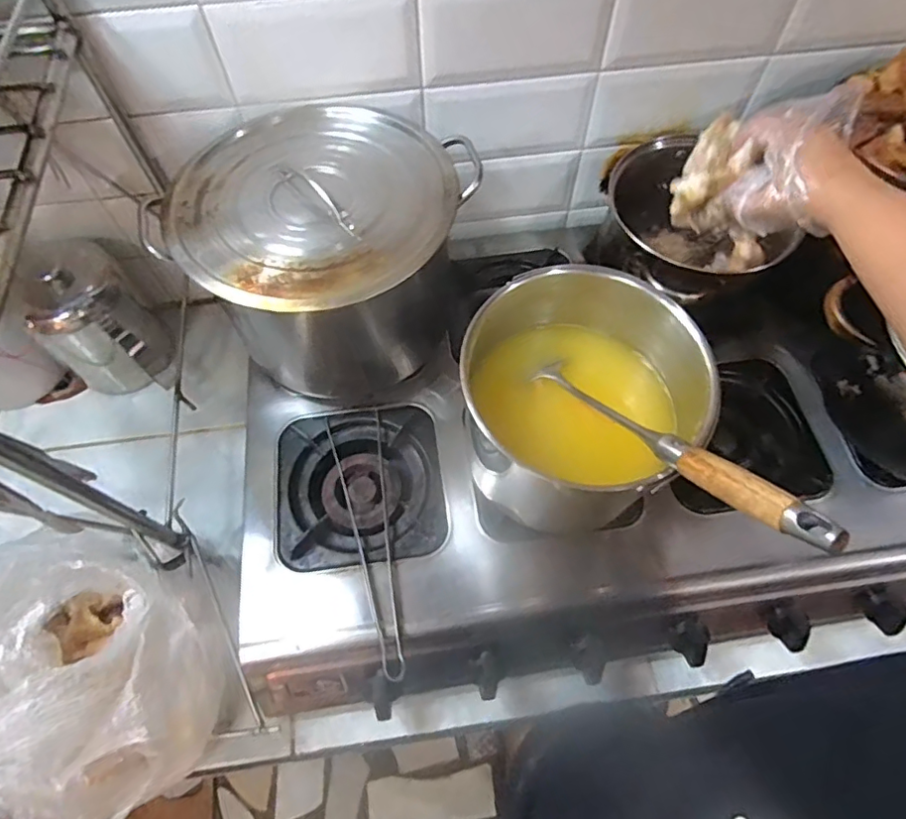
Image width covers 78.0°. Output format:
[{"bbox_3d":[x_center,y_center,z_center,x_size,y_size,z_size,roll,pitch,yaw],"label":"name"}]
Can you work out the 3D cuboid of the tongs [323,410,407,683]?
[{"bbox_3d":[-0.083,0.130,0.591,0.060,0.017,0.285,-13,64,-7],"label":"tongs"}]

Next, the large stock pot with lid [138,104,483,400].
[{"bbox_3d":[-0.128,-0.162,0.623,0.282,0.222,0.237,-39,69,-18],"label":"large stock pot with lid"}]

